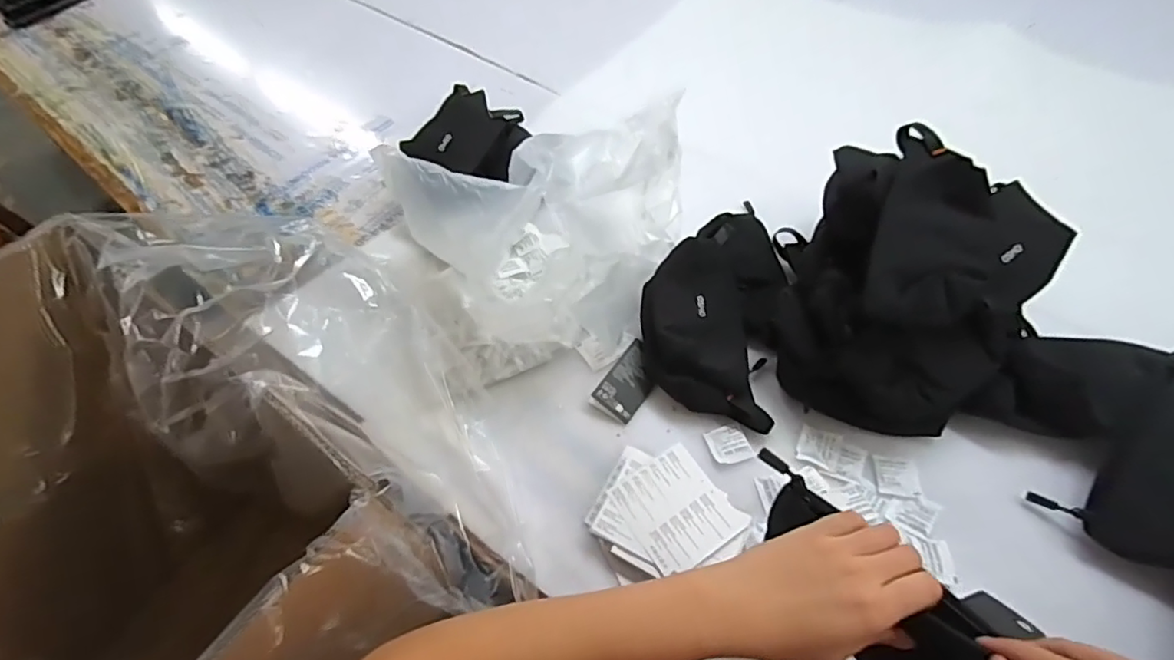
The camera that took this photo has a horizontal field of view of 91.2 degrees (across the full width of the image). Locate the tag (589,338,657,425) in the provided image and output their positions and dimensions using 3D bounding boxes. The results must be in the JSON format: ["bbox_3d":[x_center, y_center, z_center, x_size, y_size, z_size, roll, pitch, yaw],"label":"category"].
[{"bbox_3d":[0.047,0.057,0.623,0.047,0.022,0.084,33,64,24],"label":"tag"}]

